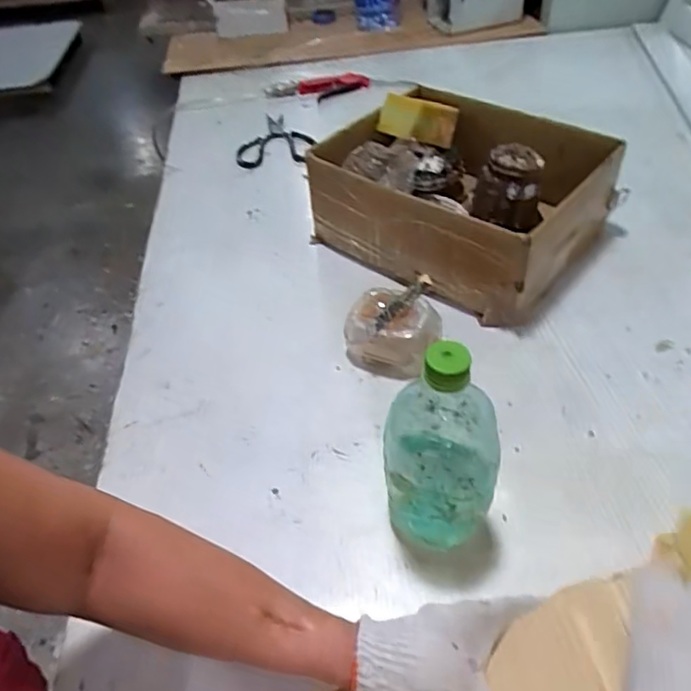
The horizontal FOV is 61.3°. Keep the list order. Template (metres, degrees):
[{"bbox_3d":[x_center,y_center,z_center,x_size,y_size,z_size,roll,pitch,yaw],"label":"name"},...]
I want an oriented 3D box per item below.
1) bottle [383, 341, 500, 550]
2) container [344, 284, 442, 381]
[{"bbox_3d":[0.072,0.079,0.447,0.082,0.204,0.077,-2,47,2],"label":"bottle"},{"bbox_3d":[0.056,-0.017,0.640,0.098,0.070,0.085,14,50,17],"label":"container"}]

